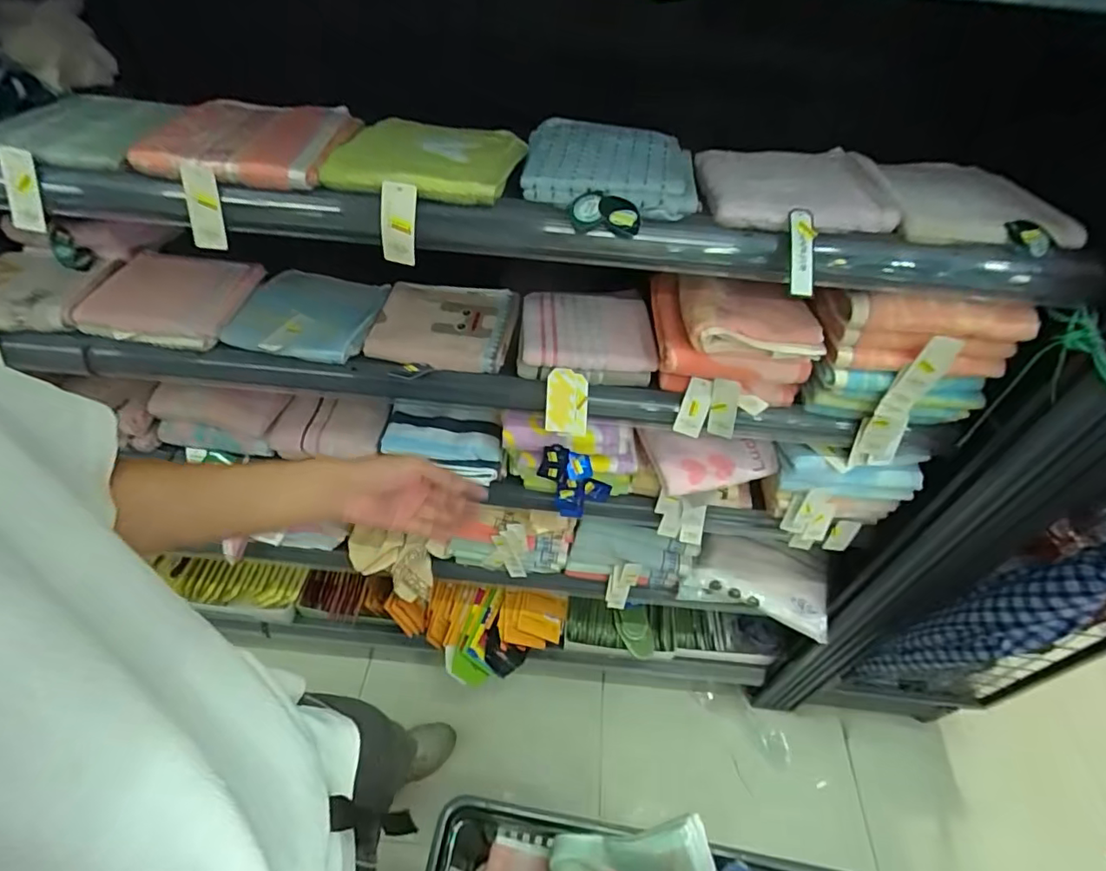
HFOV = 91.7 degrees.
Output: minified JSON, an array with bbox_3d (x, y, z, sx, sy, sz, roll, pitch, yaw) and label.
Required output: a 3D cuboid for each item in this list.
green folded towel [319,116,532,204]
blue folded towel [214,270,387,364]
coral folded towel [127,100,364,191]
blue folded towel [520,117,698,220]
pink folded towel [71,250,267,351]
[{"bbox_3d":[-0.132,-0.300,0.578,0.188,0.022,0.157,5,47,0],"label":"green folded towel"},{"bbox_3d":[-0.357,-0.183,0.786,0.190,0.025,0.173,8,47,2],"label":"blue folded towel"},{"bbox_3d":[-0.324,-0.325,0.589,0.191,0.025,0.168,6,47,1],"label":"coral folded towel"},{"bbox_3d":[0.062,-0.298,0.587,0.181,0.030,0.162,8,47,2],"label":"blue folded towel"},{"bbox_3d":[-0.559,-0.200,0.778,0.214,0.035,0.172,1,47,-4],"label":"pink folded towel"}]

